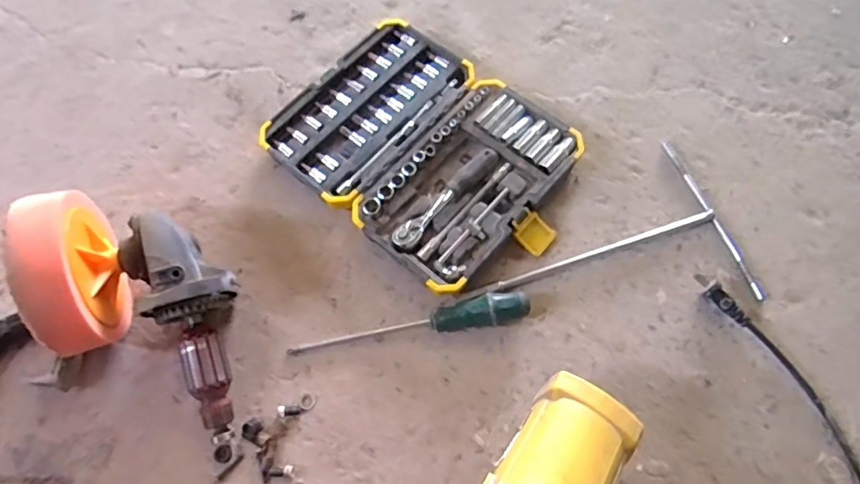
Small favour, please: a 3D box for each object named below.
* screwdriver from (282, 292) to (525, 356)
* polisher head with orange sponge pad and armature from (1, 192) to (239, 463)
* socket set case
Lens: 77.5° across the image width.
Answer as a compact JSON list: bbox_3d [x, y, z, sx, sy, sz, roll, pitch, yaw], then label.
[{"bbox_3d":[-0.021,0.081,0.525,0.237,0.034,0.026,-9,67,-2],"label":"screwdriver"},{"bbox_3d":[-0.263,0.062,0.487,0.230,0.154,0.160,23,70,12],"label":"polisher head with orange sponge pad and armature"},{"bbox_3d":[-0.005,-0.101,0.601,0.313,0.033,0.230,39,74,17],"label":"socket set case"}]

